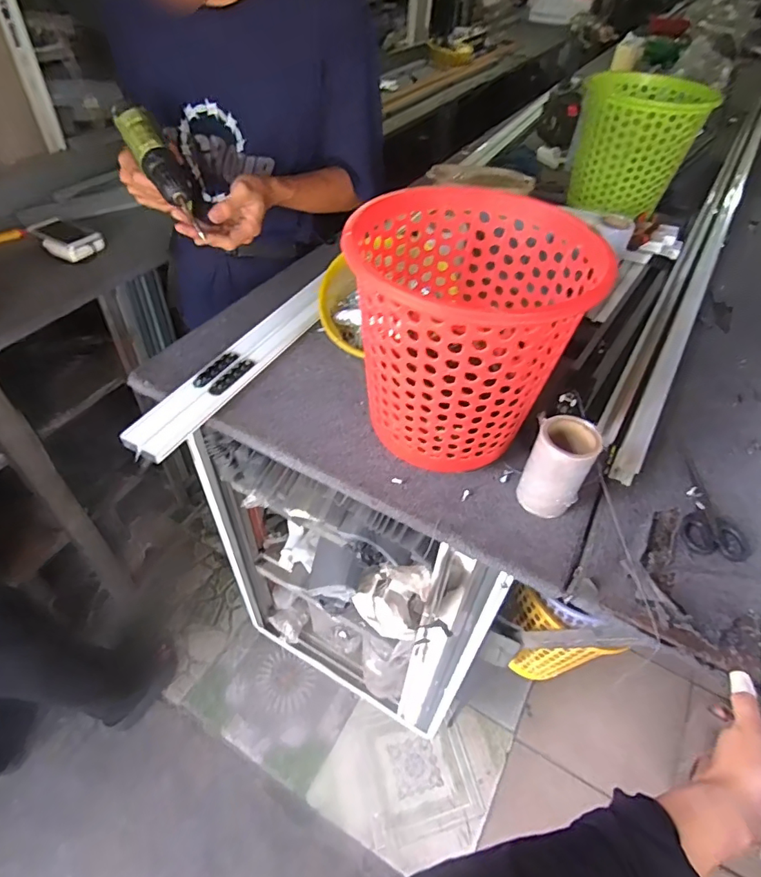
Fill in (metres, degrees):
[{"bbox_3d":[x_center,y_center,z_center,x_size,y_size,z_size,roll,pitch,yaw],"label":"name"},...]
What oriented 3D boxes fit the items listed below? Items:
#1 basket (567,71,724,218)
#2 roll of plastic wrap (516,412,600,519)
[{"bbox_3d":[0.514,-0.593,1.028,0.222,0.217,0.186,16,49,11],"label":"basket"},{"bbox_3d":[0.192,0.032,0.539,0.061,0.105,0.070,35,54,25],"label":"roll of plastic wrap"}]

